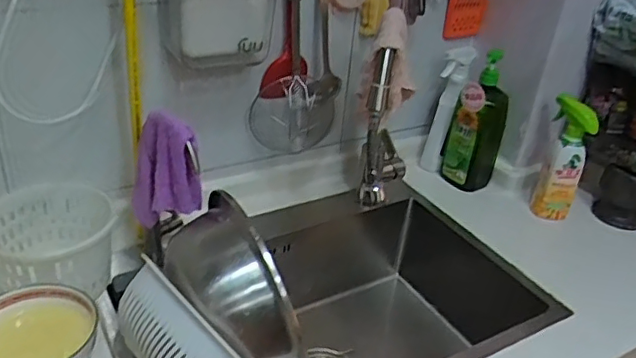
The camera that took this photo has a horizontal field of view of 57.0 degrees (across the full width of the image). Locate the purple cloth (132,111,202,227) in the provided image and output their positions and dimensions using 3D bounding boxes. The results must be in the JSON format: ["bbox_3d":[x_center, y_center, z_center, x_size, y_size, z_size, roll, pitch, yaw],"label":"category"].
[{"bbox_3d":[-0.221,-0.011,0.837,0.067,0.175,0.122,-17,38,-34],"label":"purple cloth"}]

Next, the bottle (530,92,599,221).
[{"bbox_3d":[0.479,-0.037,1.146,0.081,0.244,0.068,16,32,17],"label":"bottle"}]

